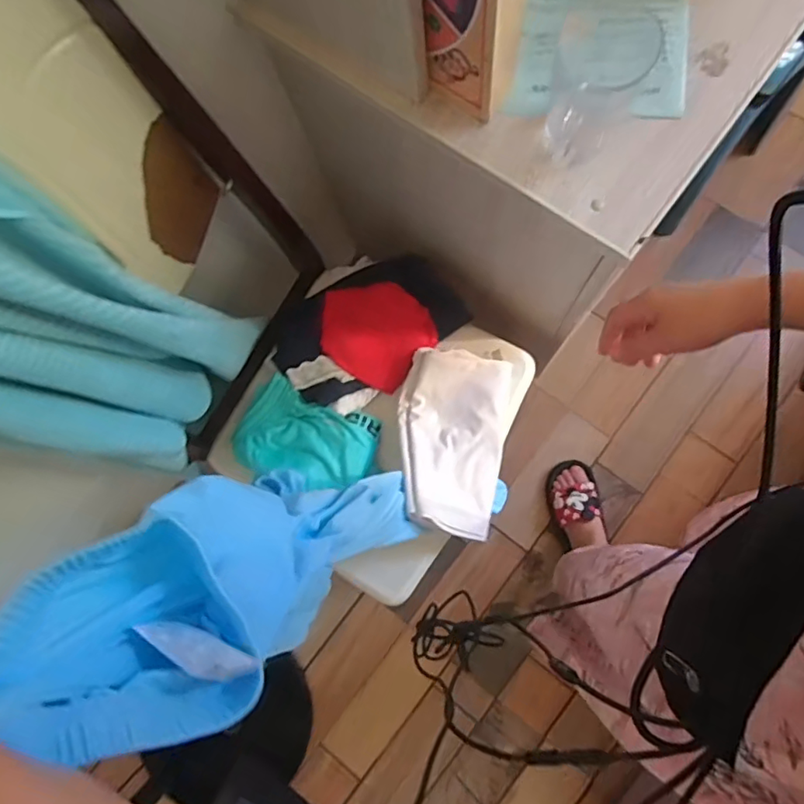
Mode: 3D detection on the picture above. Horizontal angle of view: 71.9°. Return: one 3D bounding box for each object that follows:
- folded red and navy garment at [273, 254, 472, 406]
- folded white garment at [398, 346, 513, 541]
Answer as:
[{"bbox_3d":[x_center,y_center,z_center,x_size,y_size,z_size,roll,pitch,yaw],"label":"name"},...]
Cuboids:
[{"bbox_3d":[-0.036,-0.119,0.847,0.263,0.054,0.202,-34,79,-7],"label":"folded red and navy garment"},{"bbox_3d":[0.072,0.055,0.794,0.153,0.076,0.253,6,78,2],"label":"folded white garment"}]

